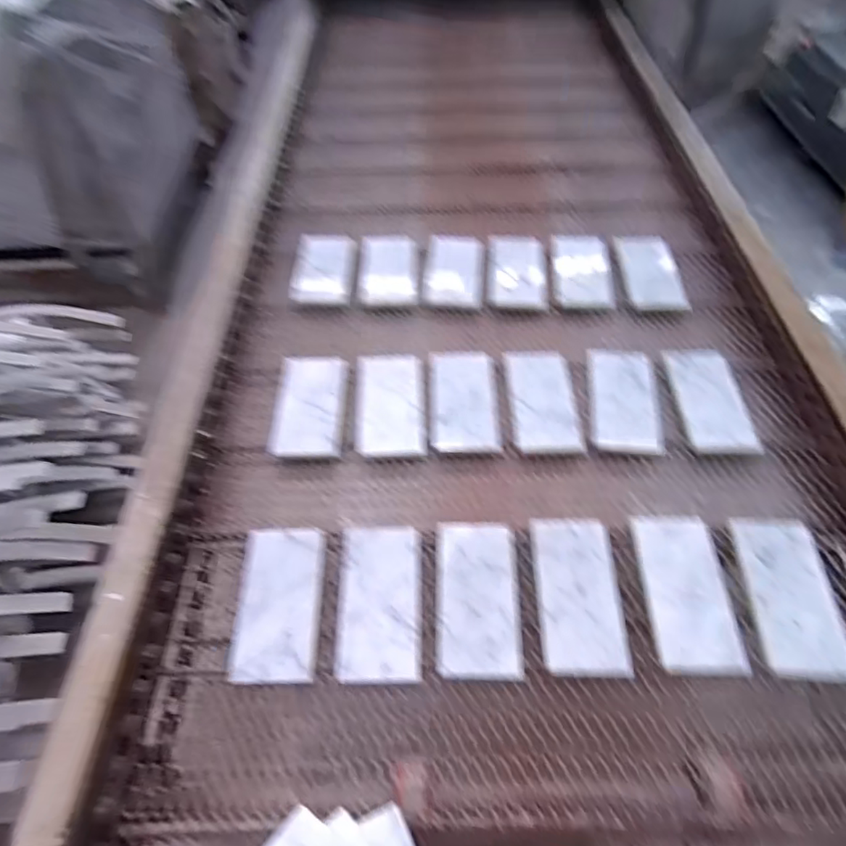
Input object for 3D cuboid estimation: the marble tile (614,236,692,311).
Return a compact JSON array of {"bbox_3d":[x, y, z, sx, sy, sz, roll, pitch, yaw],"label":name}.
[{"bbox_3d":[0.358,-0.240,0.884,0.086,0.014,0.169,-1,52,2],"label":"marble tile"}]

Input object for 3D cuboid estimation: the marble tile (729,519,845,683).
[{"bbox_3d":[0.375,0.174,0.571,0.082,0.010,0.162,3,52,5],"label":"marble tile"}]

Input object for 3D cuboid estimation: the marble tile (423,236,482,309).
[{"bbox_3d":[0.051,-0.246,0.898,0.087,0.013,0.164,3,52,5],"label":"marble tile"}]

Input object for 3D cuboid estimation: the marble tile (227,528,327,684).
[{"bbox_3d":[-0.147,0.182,0.574,0.082,0.006,0.151,-1,58,1],"label":"marble tile"}]

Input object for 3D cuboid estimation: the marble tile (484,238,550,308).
[{"bbox_3d":[0.149,-0.243,0.894,0.091,0.013,0.166,3,52,5],"label":"marble tile"}]

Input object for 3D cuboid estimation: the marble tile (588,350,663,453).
[{"bbox_3d":[0.260,-0.036,0.730,0.080,0.016,0.174,5,52,7],"label":"marble tile"}]

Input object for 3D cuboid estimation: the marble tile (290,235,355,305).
[{"bbox_3d":[-0.158,-0.243,0.892,0.092,0.015,0.164,-1,52,1],"label":"marble tile"}]

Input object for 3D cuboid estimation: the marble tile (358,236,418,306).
[{"bbox_3d":[-0.055,-0.245,0.895,0.087,0.016,0.163,-3,52,0],"label":"marble tile"}]

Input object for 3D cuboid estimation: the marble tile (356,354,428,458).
[{"bbox_3d":[-0.042,-0.026,0.729,0.085,0.016,0.163,-3,52,0],"label":"marble tile"}]

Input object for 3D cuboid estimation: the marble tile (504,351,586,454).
[{"bbox_3d":[0.155,-0.029,0.728,0.077,0.018,0.157,-2,52,0],"label":"marble tile"}]

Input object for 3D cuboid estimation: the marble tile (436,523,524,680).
[{"bbox_3d":[0.056,0.179,0.579,0.081,0.013,0.157,0,52,3],"label":"marble tile"}]

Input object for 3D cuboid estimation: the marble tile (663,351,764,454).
[{"bbox_3d":[0.374,-0.035,0.727,0.085,0.009,0.171,1,52,3],"label":"marble tile"}]

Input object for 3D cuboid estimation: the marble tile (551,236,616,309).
[{"bbox_3d":[0.252,-0.243,0.890,0.088,0.012,0.168,3,52,5],"label":"marble tile"}]

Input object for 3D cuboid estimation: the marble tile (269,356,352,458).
[{"bbox_3d":[-0.146,-0.024,0.730,0.089,0.015,0.155,-1,52,1],"label":"marble tile"}]

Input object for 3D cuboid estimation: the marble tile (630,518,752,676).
[{"bbox_3d":[0.269,0.168,0.575,0.078,0.017,0.166,0,52,3],"label":"marble tile"}]

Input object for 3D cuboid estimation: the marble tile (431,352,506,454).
[{"bbox_3d":[0.052,-0.030,0.732,0.084,0.018,0.163,-2,52,1],"label":"marble tile"}]

